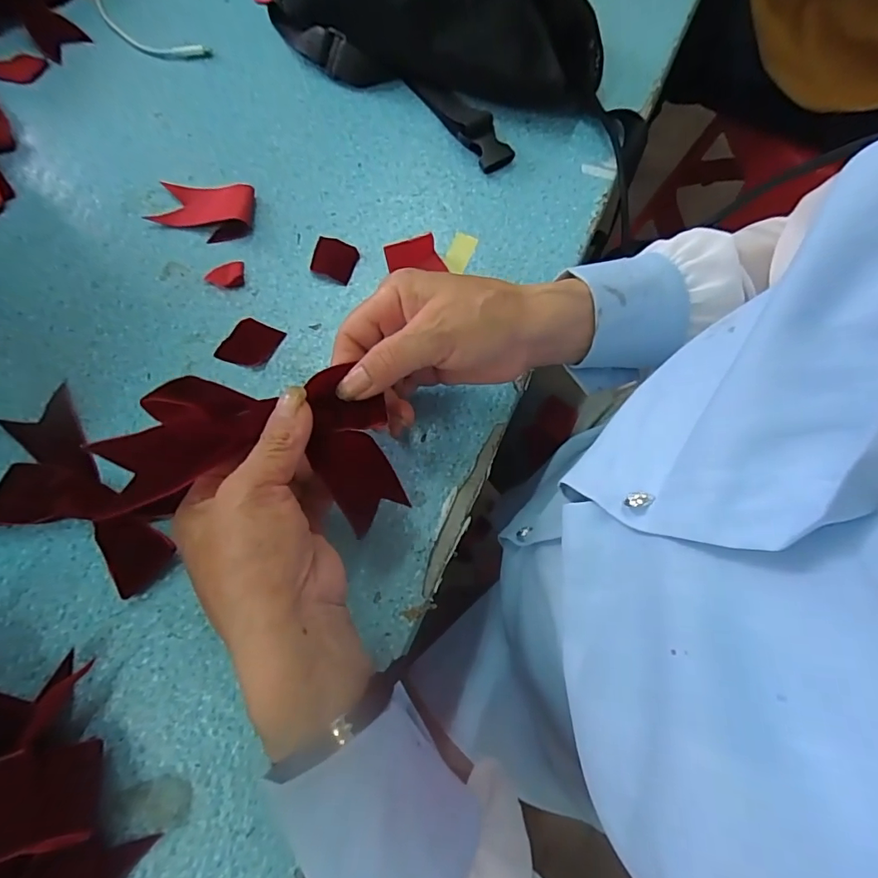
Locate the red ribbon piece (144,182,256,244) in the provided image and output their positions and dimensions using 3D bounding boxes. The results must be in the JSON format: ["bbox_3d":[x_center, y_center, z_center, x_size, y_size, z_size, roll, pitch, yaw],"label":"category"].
[{"bbox_3d":[-0.175,-0.171,0.368,0.072,0.006,0.048,2,70,-1],"label":"red ribbon piece"}]

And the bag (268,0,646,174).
[{"bbox_3d":[0.019,-0.342,0.403,0.341,0.081,0.162,37,73,11],"label":"bag"}]

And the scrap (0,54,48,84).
[{"bbox_3d":[-0.358,-0.316,0.422,0.041,0.006,0.030,-36,75,-14],"label":"scrap"}]

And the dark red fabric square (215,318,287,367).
[{"bbox_3d":[-0.127,-0.065,0.334,0.033,0.004,0.035,24,71,7],"label":"dark red fabric square"}]

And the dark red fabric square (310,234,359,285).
[{"bbox_3d":[-0.076,-0.132,0.361,0.033,0.004,0.034,19,67,2],"label":"dark red fabric square"}]

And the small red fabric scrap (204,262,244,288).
[{"bbox_3d":[-0.153,-0.117,0.353,0.026,0.004,0.022,-10,70,-6],"label":"small red fabric scrap"}]

